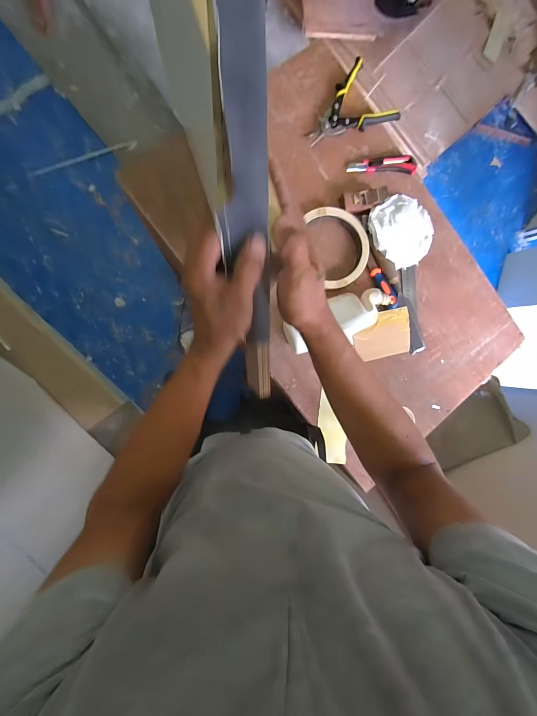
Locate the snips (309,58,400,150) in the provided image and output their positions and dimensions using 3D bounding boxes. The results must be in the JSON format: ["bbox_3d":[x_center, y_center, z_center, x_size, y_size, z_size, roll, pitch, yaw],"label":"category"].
[{"bbox_3d":[0.188,-0.615,0.639,0.222,0.026,0.157,-19,93,-8],"label":"snips"}]

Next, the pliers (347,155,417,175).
[{"bbox_3d":[0.278,-0.470,0.663,0.164,0.027,0.044,-6,91,-8],"label":"pliers"}]

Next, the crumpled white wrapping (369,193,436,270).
[{"bbox_3d":[0.328,-0.308,0.655,0.179,0.041,0.165,0,90,-8],"label":"crumpled white wrapping"}]

